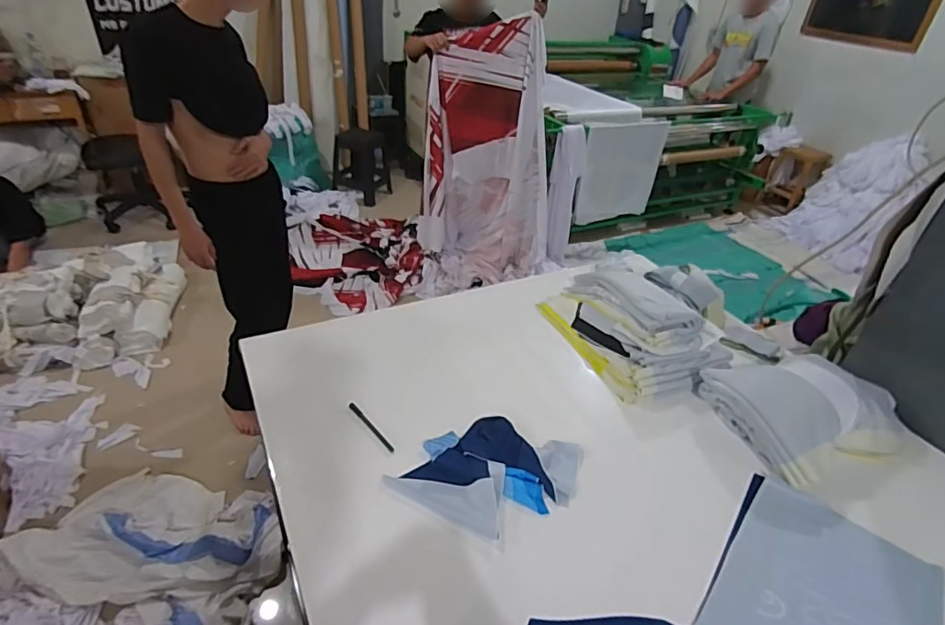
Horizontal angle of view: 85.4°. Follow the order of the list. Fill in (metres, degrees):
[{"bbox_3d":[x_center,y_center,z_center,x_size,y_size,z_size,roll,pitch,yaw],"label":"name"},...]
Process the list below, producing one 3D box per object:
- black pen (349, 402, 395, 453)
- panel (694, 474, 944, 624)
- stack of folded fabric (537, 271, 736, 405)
[{"bbox_3d":[-0.195,0.220,0.988,0.012,0.008,0.147,-22,42,-36],"label":"black pen"},{"bbox_3d":[0.521,0.424,0.755,0.278,0.006,0.383,28,40,30],"label":"panel"},{"bbox_3d":[0.385,0.022,1.225,0.290,0.151,0.382,-10,37,-21],"label":"stack of folded fabric"}]

